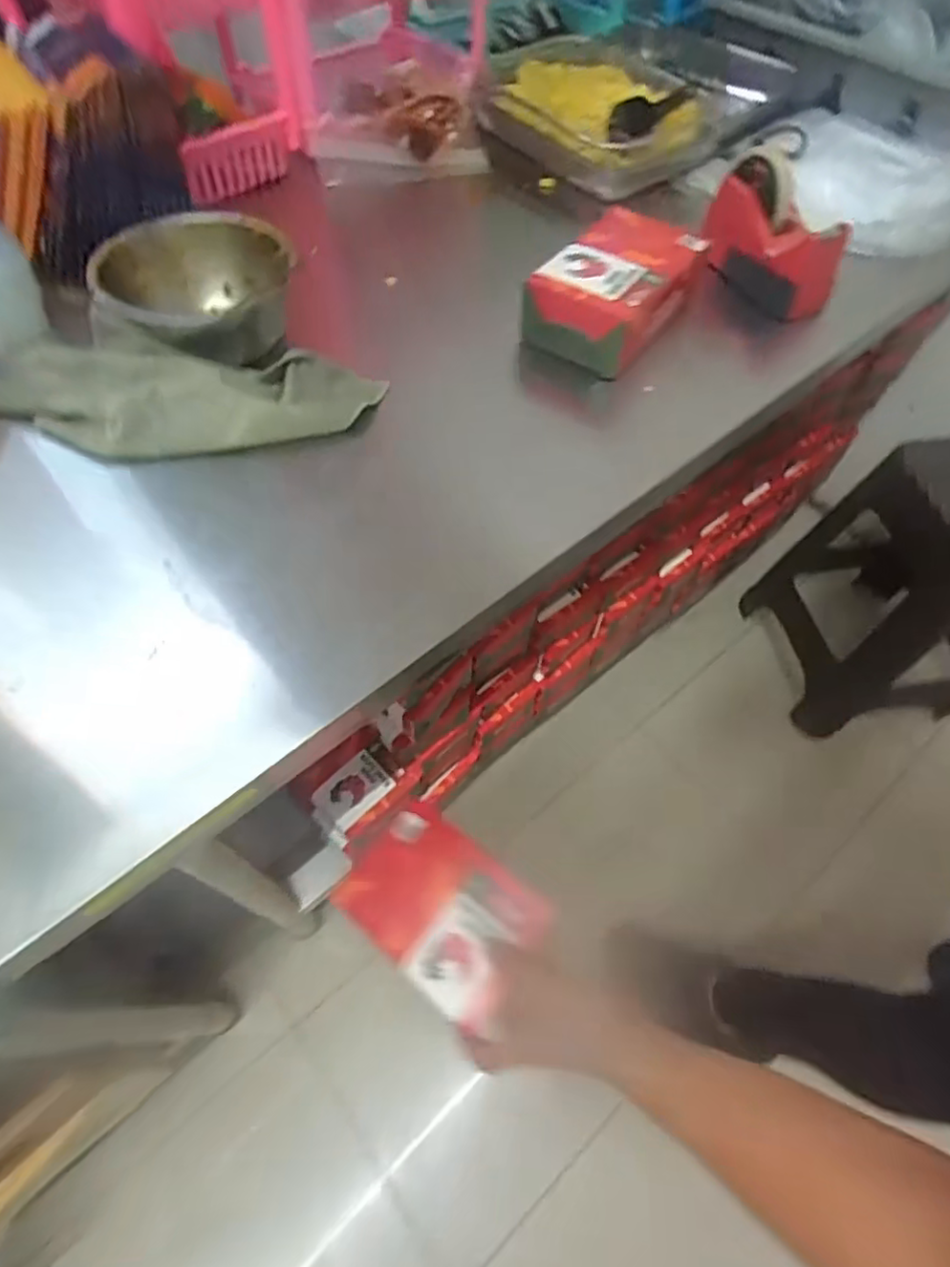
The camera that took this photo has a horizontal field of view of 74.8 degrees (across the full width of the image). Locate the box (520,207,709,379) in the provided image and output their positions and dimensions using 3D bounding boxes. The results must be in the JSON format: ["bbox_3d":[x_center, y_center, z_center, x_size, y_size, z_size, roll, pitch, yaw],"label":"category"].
[{"bbox_3d":[0.139,-0.339,0.616,0.110,0.068,0.181,33,61,16],"label":"box"}]

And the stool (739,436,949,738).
[{"bbox_3d":[0.820,-0.084,1.151,0.334,0.526,0.357,-6,59,-8],"label":"stool"}]

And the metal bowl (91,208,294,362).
[{"bbox_3d":[-0.252,-0.310,0.570,0.161,0.068,0.161,2,58,-3],"label":"metal bowl"}]

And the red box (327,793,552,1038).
[{"bbox_3d":[-0.037,0.246,0.579,0.182,0.036,0.124,36,62,17],"label":"red box"}]

